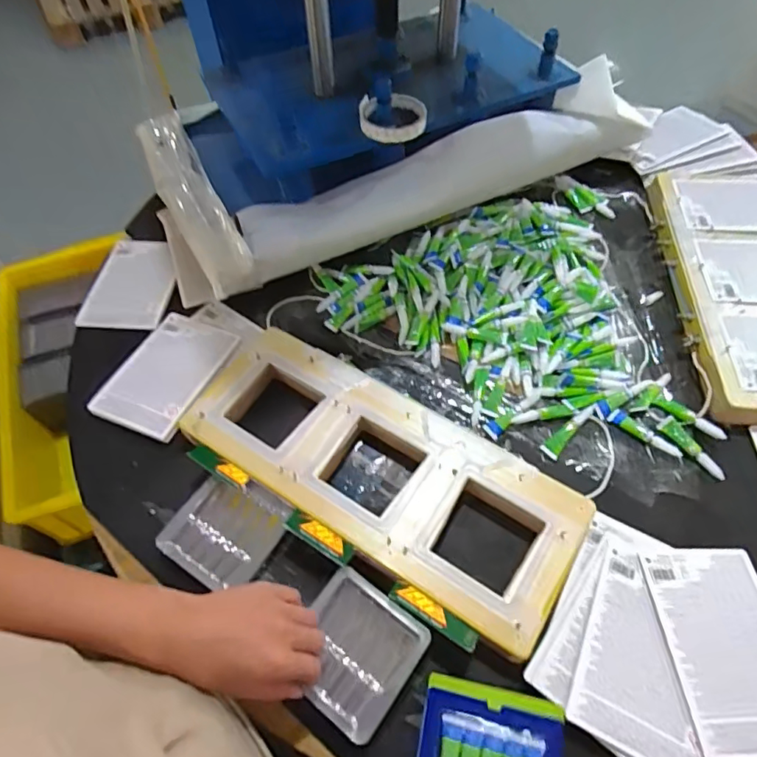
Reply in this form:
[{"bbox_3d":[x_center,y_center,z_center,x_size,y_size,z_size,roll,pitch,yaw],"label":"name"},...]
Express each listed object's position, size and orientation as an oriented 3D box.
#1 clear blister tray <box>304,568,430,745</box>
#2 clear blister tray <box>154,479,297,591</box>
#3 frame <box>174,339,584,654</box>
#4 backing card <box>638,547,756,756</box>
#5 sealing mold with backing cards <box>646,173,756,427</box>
[{"bbox_3d":[-0.022,0.241,0.465,0.102,0.012,0.102,31,62,20],"label":"clear blister tray"},{"bbox_3d":[-0.158,0.154,0.540,0.100,0.030,0.105,32,62,20],"label":"clear blister tray"},{"bbox_3d":[-0.006,0.091,0.556,0.437,0.028,0.174,28,61,18],"label":"frame"},{"bbox_3d":[0.319,0.241,0.478,0.114,0.004,0.169,0,55,-5],"label":"backing card"},{"bbox_3d":[0.504,-0.133,0.701,0.210,0.035,0.426,5,56,4],"label":"sealing mold with backing cards"}]

